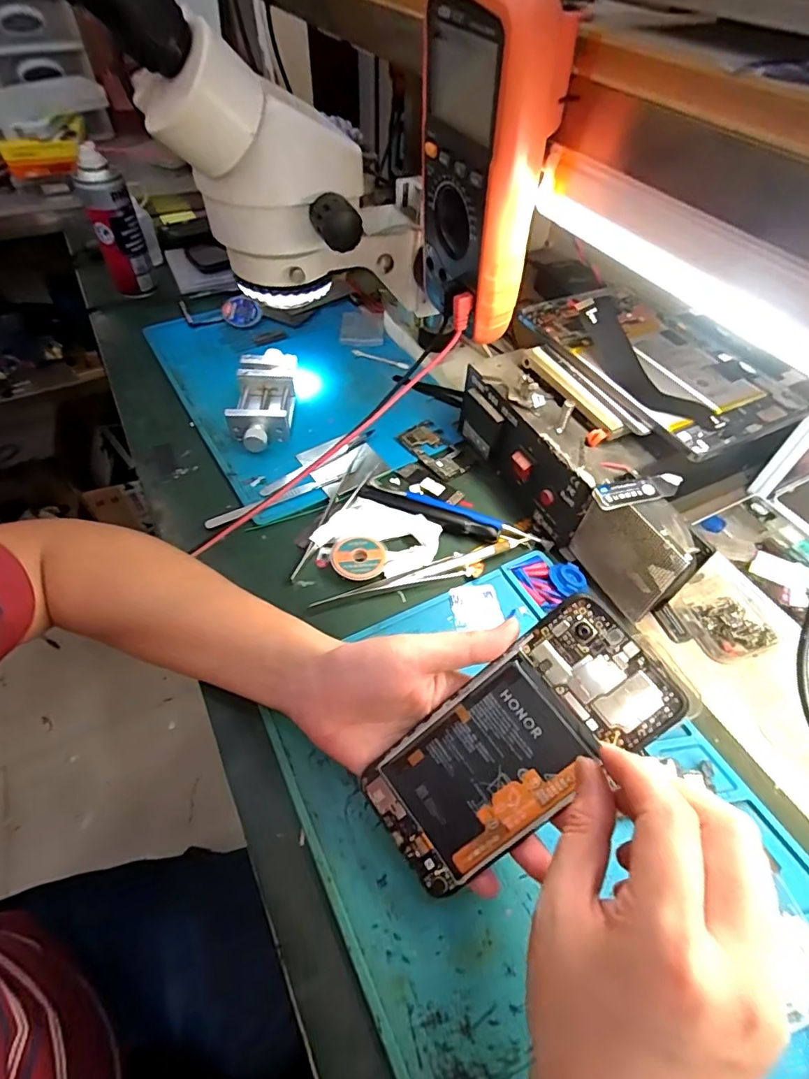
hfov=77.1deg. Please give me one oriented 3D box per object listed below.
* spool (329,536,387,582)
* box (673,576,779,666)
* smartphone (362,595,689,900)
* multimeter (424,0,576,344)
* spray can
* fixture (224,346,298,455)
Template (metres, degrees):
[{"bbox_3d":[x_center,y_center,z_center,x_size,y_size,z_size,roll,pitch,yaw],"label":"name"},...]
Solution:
[{"bbox_3d":[-0.036,0.015,0.407,0.043,0.010,0.039,-13,53,-11],"label":"spool"},{"bbox_3d":[0.246,0.057,0.388,0.058,0.015,0.065,-14,54,-11],"label":"box"},{"bbox_3d":[0.055,0.107,0.261,0.164,0.004,0.072,-43,71,8],"label":"smartphone"},{"bbox_3d":[0.049,-0.226,0.319,0.050,0.168,0.081,-19,55,-16],"label":"multimeter"},{"bbox_3d":[-0.343,-0.372,0.600,0.049,0.135,0.044,-28,58,-21],"label":"spray can"},{"bbox_3d":[-0.141,-0.142,0.514,0.056,0.034,0.131,-3,52,-3],"label":"fixture"}]

